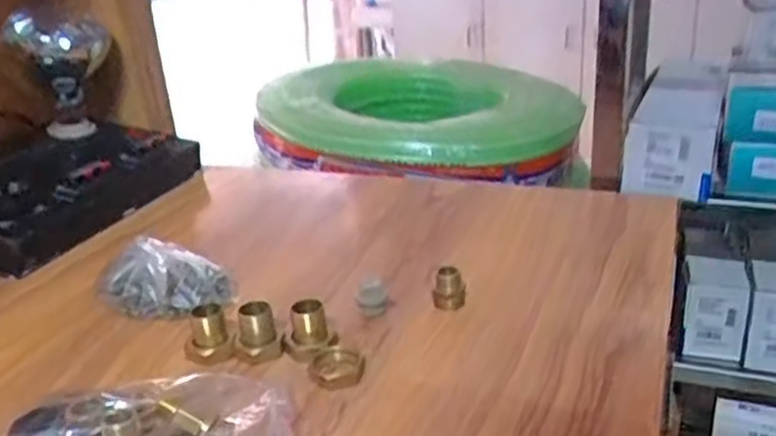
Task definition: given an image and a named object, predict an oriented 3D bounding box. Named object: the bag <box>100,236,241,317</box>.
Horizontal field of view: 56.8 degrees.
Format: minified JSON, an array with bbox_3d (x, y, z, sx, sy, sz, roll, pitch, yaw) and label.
[{"bbox_3d":[-0.187,0.053,0.598,0.101,0.052,0.058,4,24,19],"label":"bag"}]

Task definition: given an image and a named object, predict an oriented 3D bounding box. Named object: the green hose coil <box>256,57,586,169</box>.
[{"bbox_3d":[0.057,-0.180,1.221,0.482,0.128,0.535,-1,23,7],"label":"green hose coil"}]

